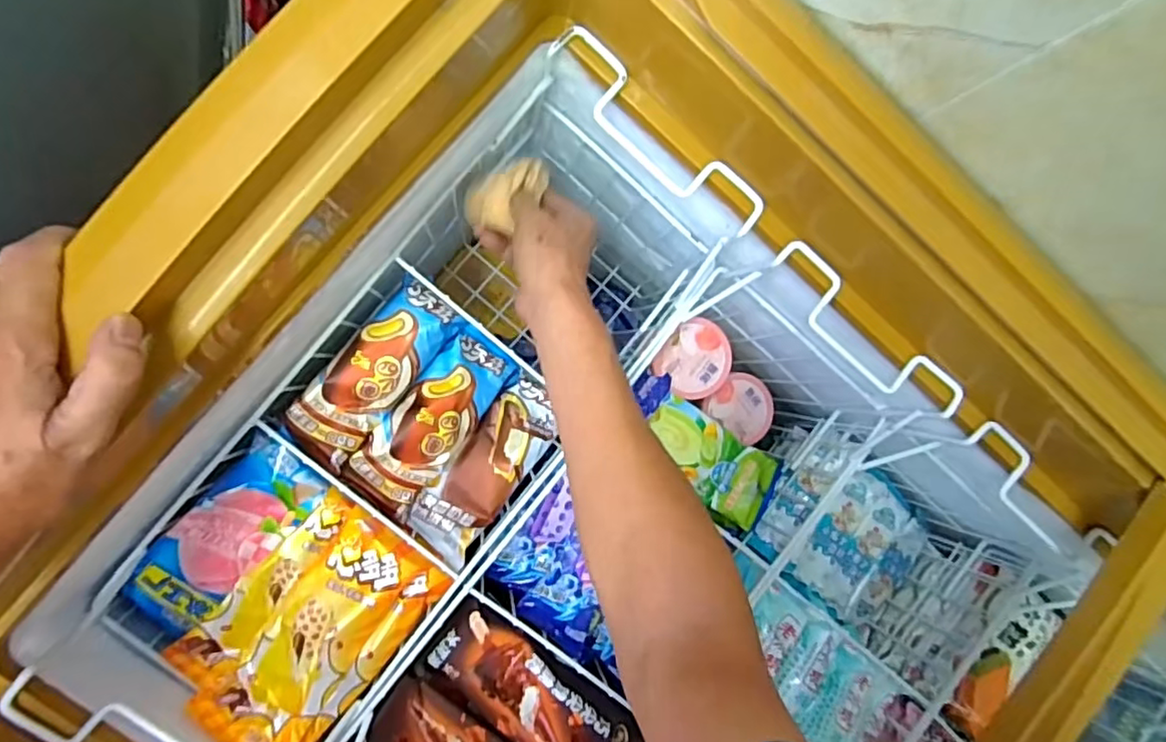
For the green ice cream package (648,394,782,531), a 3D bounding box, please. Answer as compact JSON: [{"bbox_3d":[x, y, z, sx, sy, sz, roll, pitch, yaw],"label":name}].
[{"bbox_3d":[0.128,0.092,0.630,0.140,0.021,0.078,31,86,-9],"label":"green ice cream package"}]

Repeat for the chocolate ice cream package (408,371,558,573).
[{"bbox_3d":[-0.085,0.088,0.567,0.062,0.032,0.172,39,85,-8],"label":"chocolate ice cream package"}]

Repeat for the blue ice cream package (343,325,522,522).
[{"bbox_3d":[-0.132,0.042,0.560,0.072,0.040,0.167,41,85,-8],"label":"blue ice cream package"}]

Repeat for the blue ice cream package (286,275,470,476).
[{"bbox_3d":[-0.180,0.000,0.543,0.066,0.036,0.167,40,85,-8],"label":"blue ice cream package"}]

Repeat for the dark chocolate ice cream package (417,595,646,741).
[{"bbox_3d":[-0.046,0.286,0.548,0.197,0.043,0.087,41,85,-8],"label":"dark chocolate ice cream package"}]

